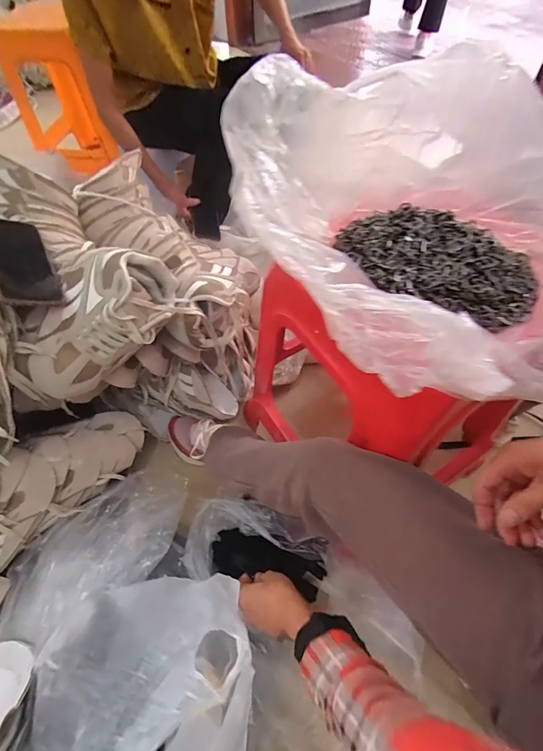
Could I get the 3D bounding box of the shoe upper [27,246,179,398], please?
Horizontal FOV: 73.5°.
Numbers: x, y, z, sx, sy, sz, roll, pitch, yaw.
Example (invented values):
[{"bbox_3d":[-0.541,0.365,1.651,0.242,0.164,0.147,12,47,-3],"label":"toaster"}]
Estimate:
[{"bbox_3d":[-0.257,-0.085,0.542,0.248,0.094,0.142,-43,81,3],"label":"shoe upper"}]

